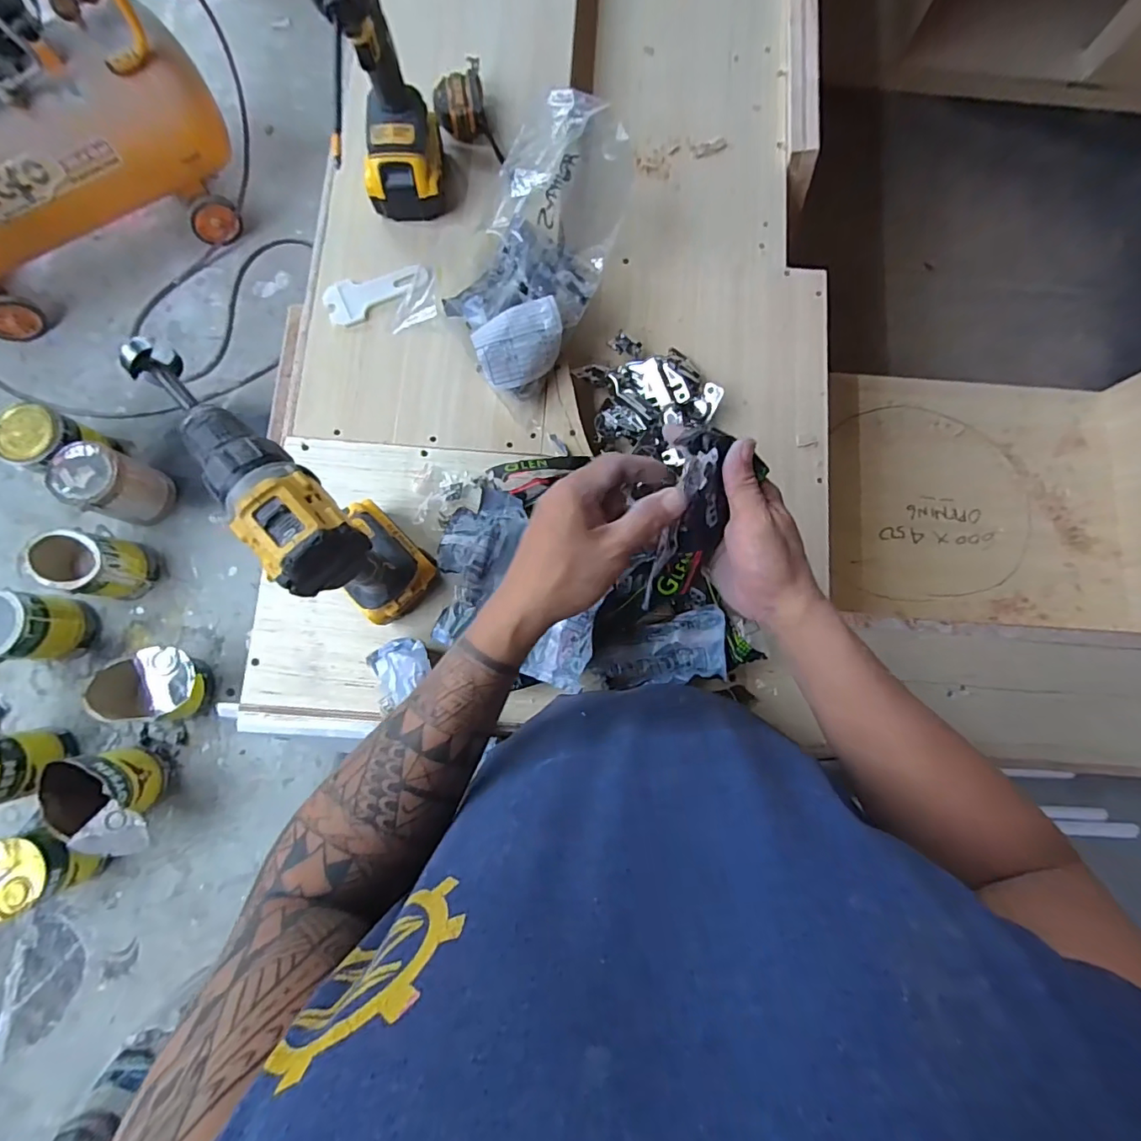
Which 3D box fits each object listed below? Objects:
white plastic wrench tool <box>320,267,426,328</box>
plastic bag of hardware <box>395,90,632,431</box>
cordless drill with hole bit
[{"bbox_3d":[-0.226,-0.325,0.613,0.121,0.006,0.051,-24,87,1],"label":"white plastic wrench tool"},{"bbox_3d":[-0.049,-0.356,0.586,0.168,0.076,0.330,23,81,3],"label":"plastic bag of hardware"},{"bbox_3d":[-0.228,-0.064,0.428,0.215,0.214,0.074,45,83,6],"label":"cordless drill with hole bit"}]

